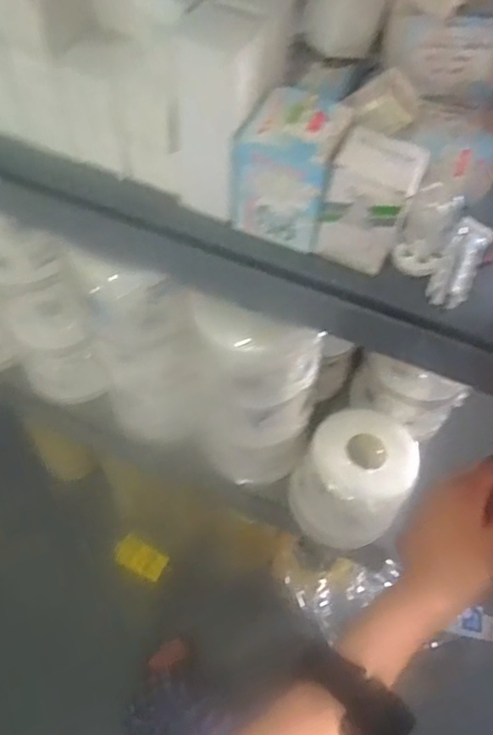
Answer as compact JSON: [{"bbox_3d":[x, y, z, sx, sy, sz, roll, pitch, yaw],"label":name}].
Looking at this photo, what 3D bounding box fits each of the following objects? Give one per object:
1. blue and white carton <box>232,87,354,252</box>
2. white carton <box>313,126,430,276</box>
[{"bbox_3d":[0.030,-0.141,0.455,0.067,0.082,0.069,19,61,9],"label":"blue and white carton"},{"bbox_3d":[0.085,-0.113,0.442,0.052,0.086,0.052,28,63,13],"label":"white carton"}]

